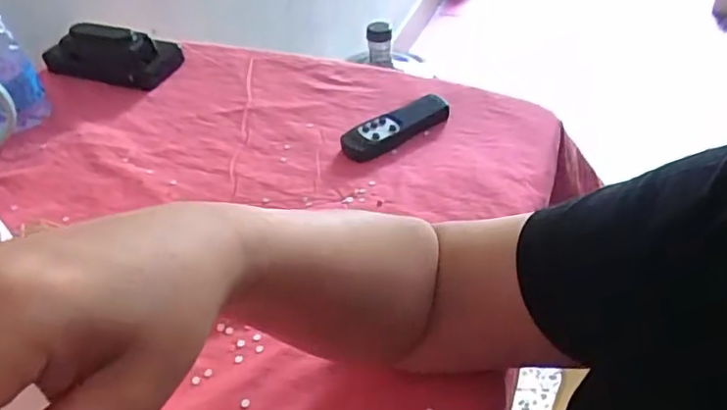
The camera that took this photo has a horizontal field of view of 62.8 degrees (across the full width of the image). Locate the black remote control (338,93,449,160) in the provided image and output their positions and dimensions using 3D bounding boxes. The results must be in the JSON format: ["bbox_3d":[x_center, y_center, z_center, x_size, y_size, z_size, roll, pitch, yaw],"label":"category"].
[{"bbox_3d":[0.033,-0.078,0.577,0.128,0.015,0.037,-30,49,-27],"label":"black remote control"}]

